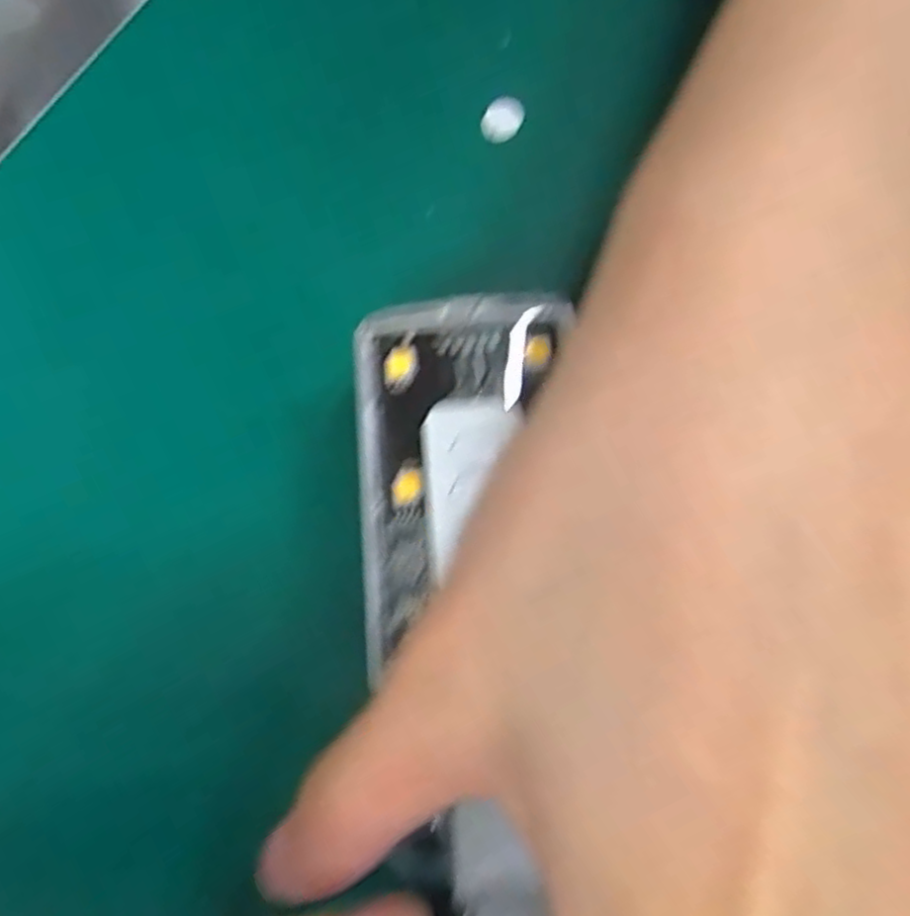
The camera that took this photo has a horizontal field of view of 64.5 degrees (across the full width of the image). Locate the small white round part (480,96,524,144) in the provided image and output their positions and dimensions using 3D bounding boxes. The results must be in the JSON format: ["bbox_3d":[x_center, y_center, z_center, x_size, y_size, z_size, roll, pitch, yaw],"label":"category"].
[{"bbox_3d":[0.012,-0.087,0.186,0.011,0.006,0.009,4,79,2],"label":"small white round part"}]

